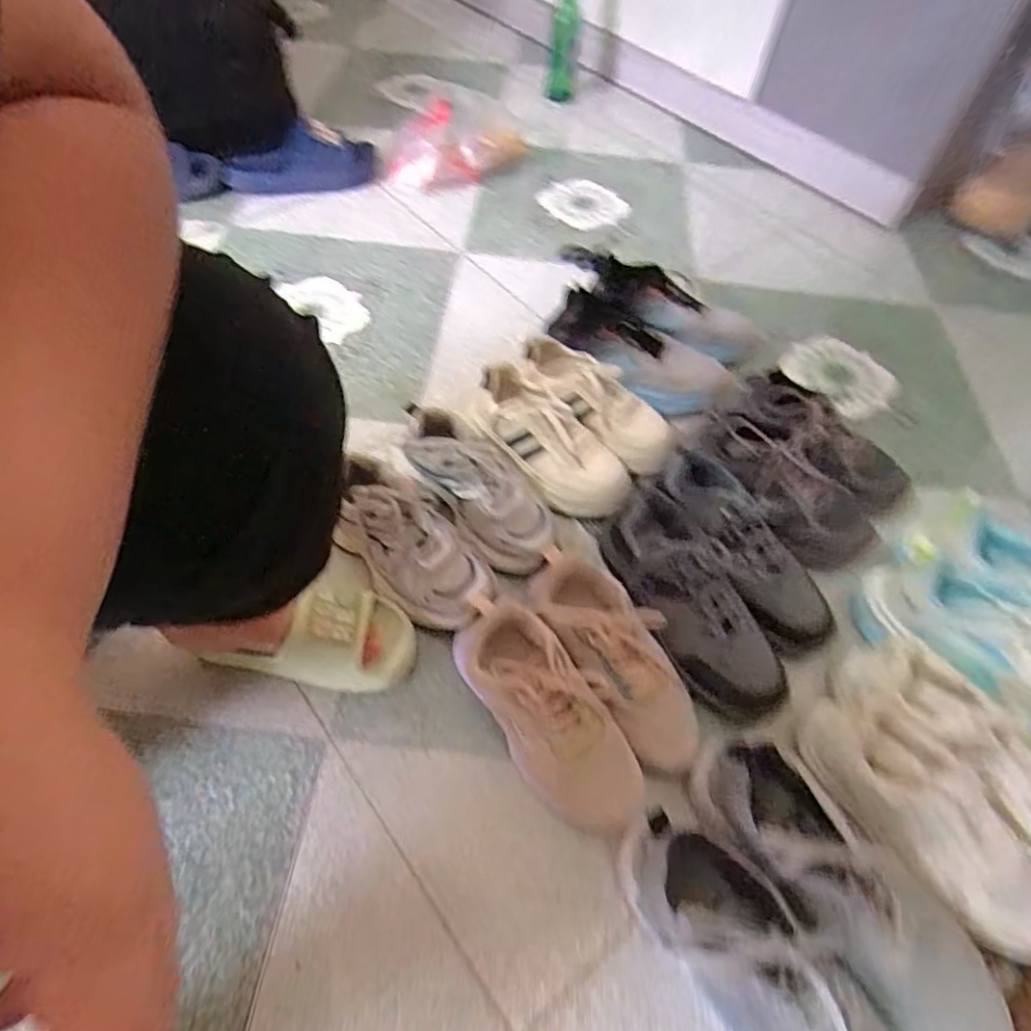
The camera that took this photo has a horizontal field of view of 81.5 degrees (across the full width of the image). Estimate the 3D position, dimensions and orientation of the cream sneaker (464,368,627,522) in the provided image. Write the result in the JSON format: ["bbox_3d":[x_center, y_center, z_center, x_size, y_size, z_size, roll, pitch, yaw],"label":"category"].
[{"bbox_3d":[0.032,-0.088,0.755,0.232,0.079,0.120,39,62,21],"label":"cream sneaker"}]

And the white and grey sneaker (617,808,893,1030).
[{"bbox_3d":[0.201,0.369,0.473,0.099,0.092,0.286,-34,64,-24],"label":"white and grey sneaker"}]

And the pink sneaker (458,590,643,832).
[{"bbox_3d":[0.031,0.190,0.590,0.097,0.076,0.242,-29,62,-22],"label":"pink sneaker"}]

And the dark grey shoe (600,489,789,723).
[{"bbox_3d":[0.188,0.089,0.649,0.113,0.082,0.270,-29,62,-22],"label":"dark grey shoe"}]

